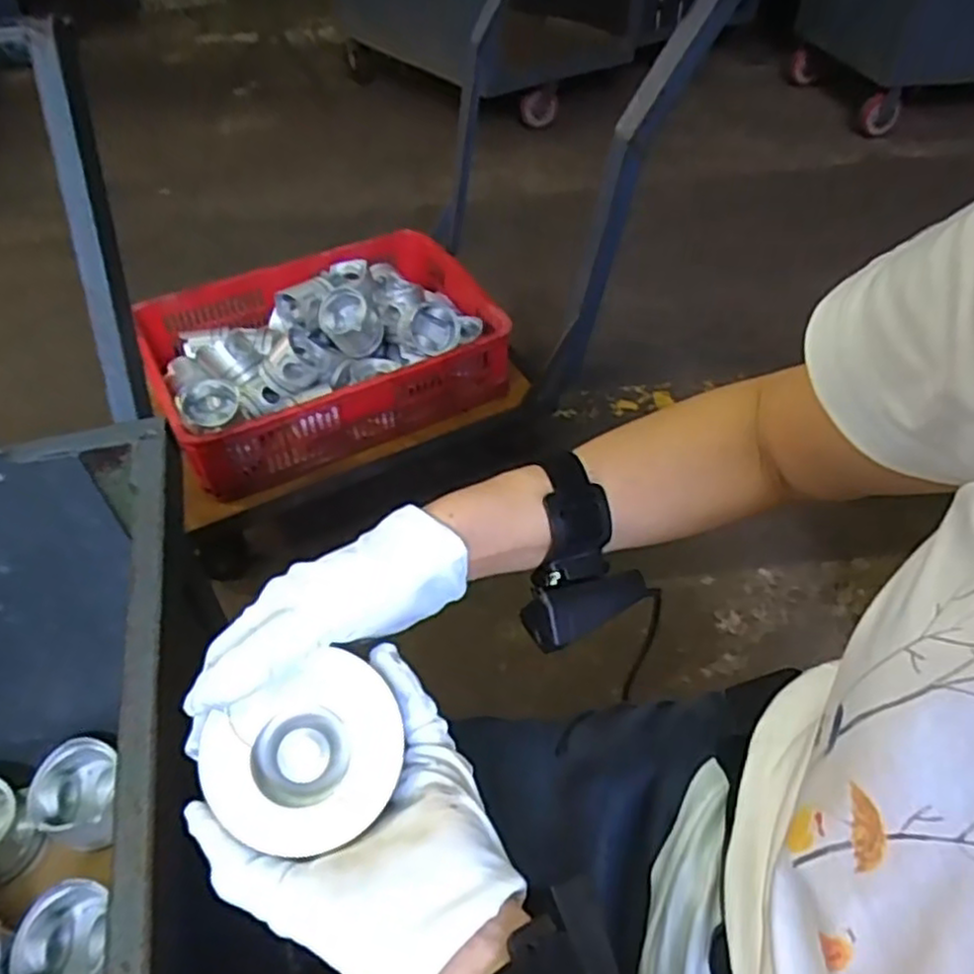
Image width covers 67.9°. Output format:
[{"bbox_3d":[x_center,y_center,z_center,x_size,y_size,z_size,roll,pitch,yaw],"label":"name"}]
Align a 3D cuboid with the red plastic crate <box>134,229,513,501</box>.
[{"bbox_3d":[-0.302,-0.281,1.368,0.599,0.178,0.448,-21,50,-19],"label":"red plastic crate"}]

